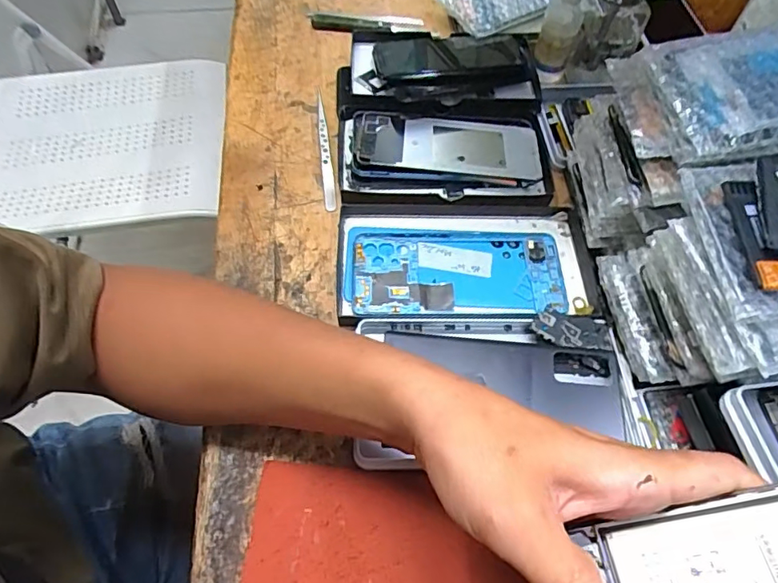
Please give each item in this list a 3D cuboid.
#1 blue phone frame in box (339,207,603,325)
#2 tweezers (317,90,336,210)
[{"bbox_3d":[0.061,-0.020,0.419,0.195,0.020,0.105,0,58,-2],"label":"blue phone frame in box"},{"bbox_3d":[-0.058,-0.129,0.475,0.010,0.017,0.135,-6,59,-5],"label":"tweezers"}]

